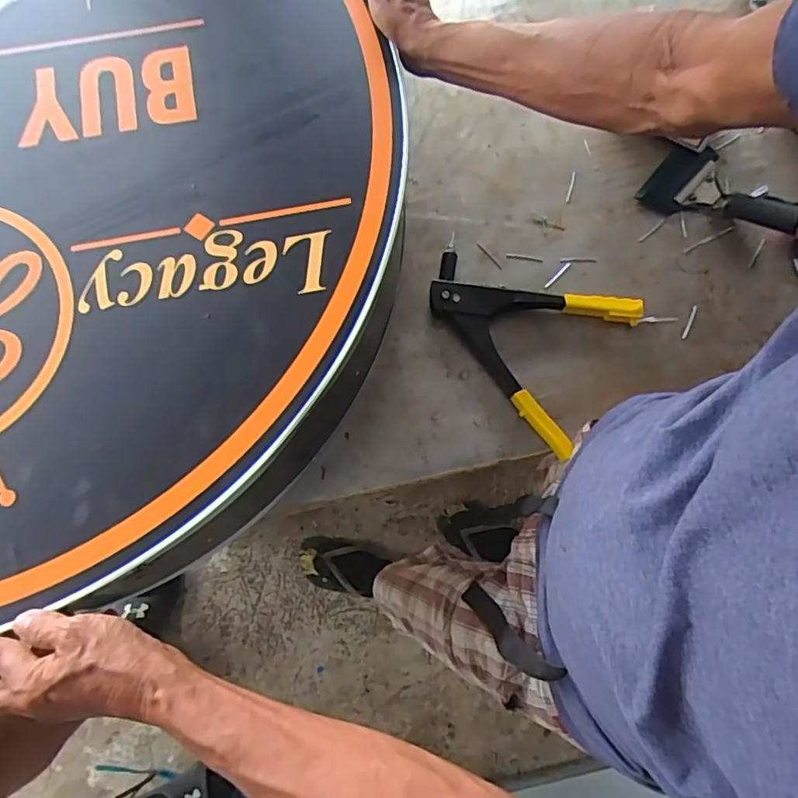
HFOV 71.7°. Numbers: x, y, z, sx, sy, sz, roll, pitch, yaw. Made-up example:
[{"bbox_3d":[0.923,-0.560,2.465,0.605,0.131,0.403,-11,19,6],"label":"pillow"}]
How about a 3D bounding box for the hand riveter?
[{"bbox_3d":[0.133,-0.078,0.616,0.219,0.029,0.187,32,79,8],"label":"hand riveter"}]

